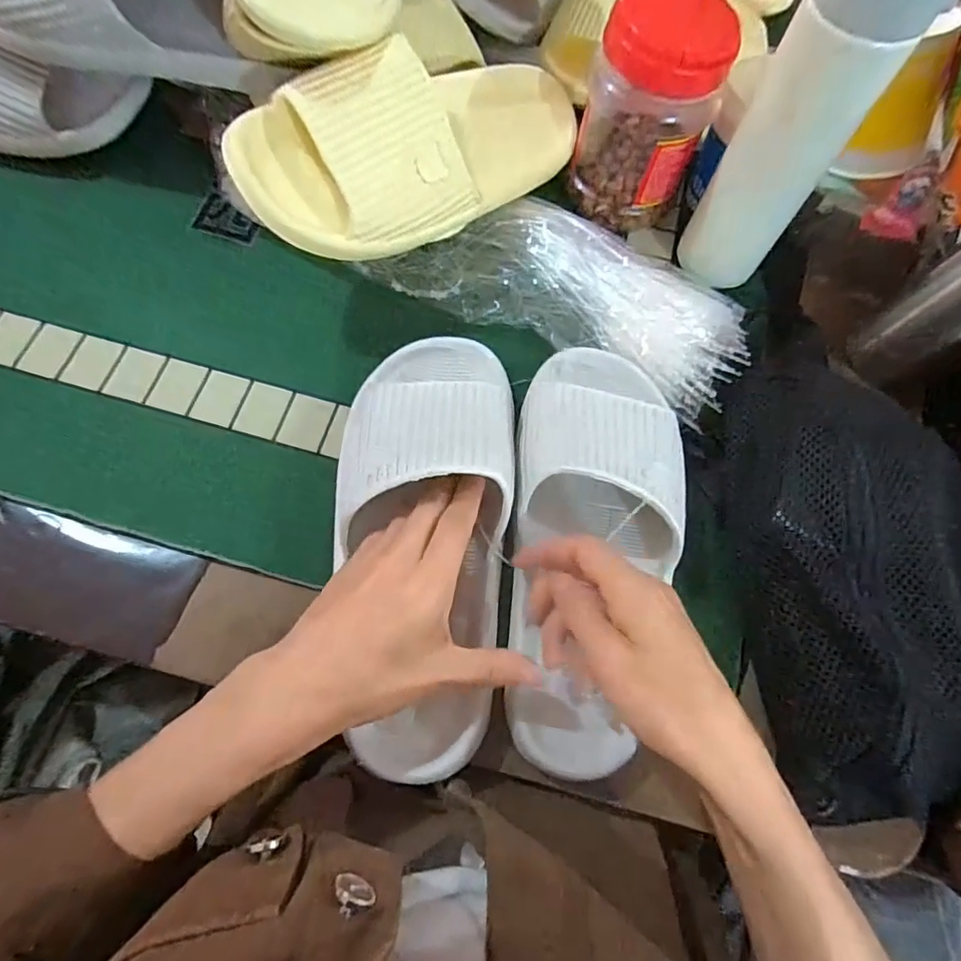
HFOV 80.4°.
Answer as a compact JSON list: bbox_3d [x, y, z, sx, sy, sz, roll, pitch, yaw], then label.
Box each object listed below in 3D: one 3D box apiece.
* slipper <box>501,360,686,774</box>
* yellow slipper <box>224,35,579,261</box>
[{"bbox_3d":[0.066,0.032,0.335,0.093,0.068,0.263,10,76,1],"label":"slipper"},{"bbox_3d":[-0.029,-0.229,0.385,0.268,0.067,0.108,-31,103,-25],"label":"yellow slipper"}]

